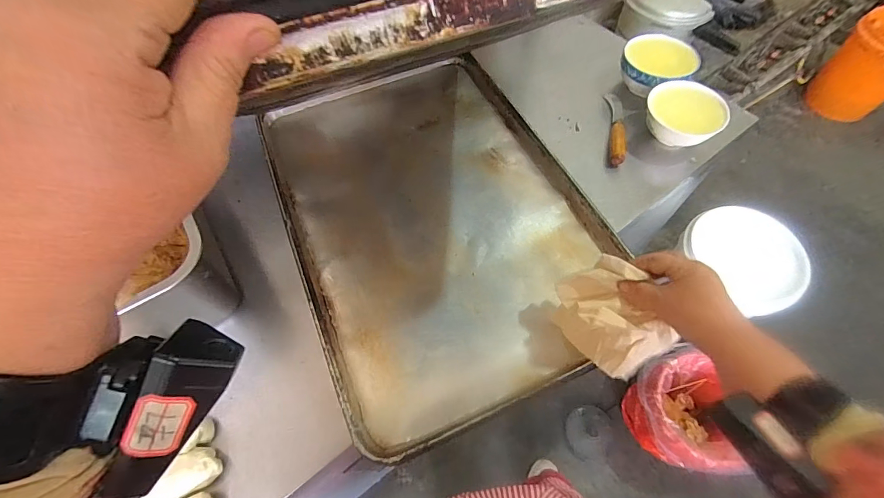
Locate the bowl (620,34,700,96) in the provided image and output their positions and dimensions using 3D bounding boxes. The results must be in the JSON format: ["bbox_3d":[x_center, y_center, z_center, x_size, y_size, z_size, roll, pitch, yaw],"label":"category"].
[{"bbox_3d":[0.386,-0.327,0.708,0.122,0.066,0.096,28,65,17],"label":"bowl"}]

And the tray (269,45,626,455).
[{"bbox_3d":[-0.021,-0.071,0.590,0.395,0.041,0.607,-22,62,-11],"label":"tray"}]

